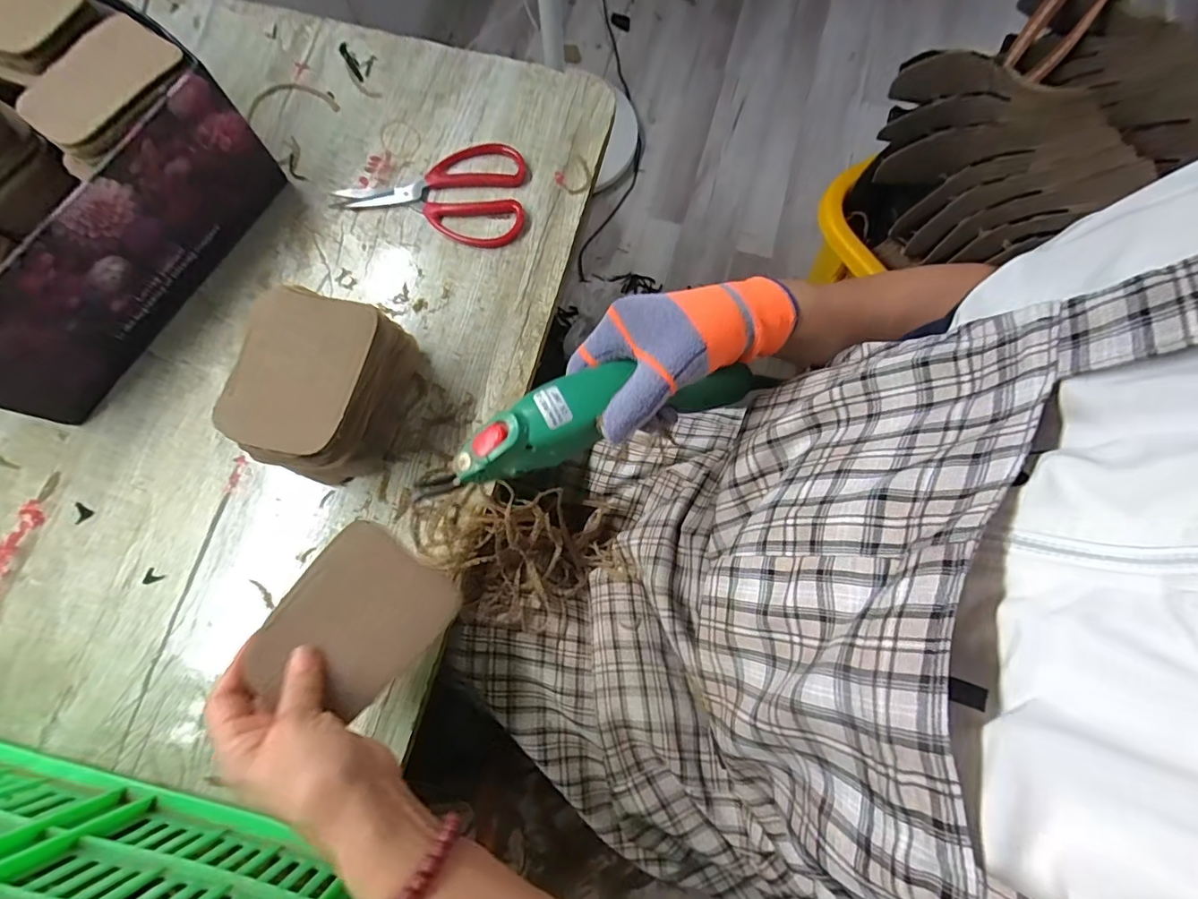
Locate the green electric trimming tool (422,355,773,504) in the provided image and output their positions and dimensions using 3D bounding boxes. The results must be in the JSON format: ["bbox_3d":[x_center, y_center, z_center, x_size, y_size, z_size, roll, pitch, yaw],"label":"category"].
[{"bbox_3d":[-0.002,-0.026,0.312,0.221,0.035,0.046,-18,76,-12],"label":"green electric trimming tool"}]

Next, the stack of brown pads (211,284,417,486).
[{"bbox_3d":[-0.216,-0.043,0.407,0.110,0.094,0.133,12,76,4],"label":"stack of brown pads"}]

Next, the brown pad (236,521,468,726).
[{"bbox_3d":[-0.163,0.115,0.337,0.094,0.008,0.112,36,66,2],"label":"brown pad"}]

